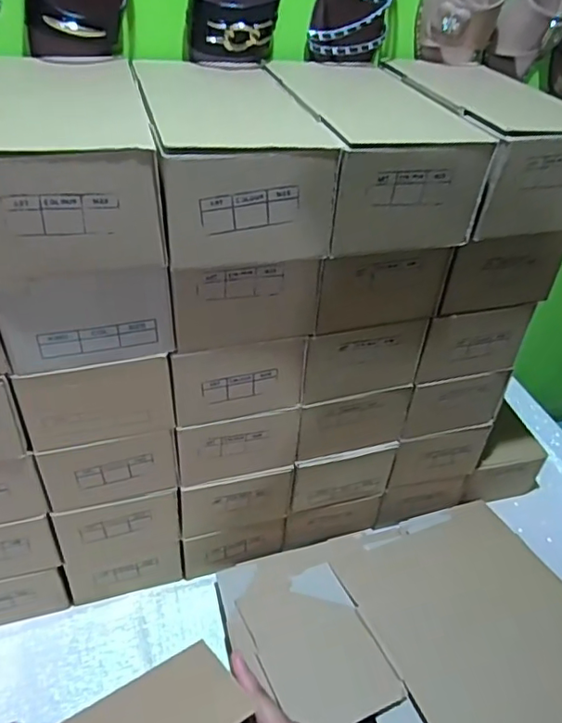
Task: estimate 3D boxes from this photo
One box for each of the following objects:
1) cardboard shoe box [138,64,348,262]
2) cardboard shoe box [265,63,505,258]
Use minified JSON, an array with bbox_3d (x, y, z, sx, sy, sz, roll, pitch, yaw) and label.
[{"bbox_3d":[-0.055,-0.202,0.551,0.140,0.101,0.259,-6,39,-14],"label":"cardboard shoe box"},{"bbox_3d":[0.082,-0.221,0.586,0.145,0.098,0.265,-7,39,-14],"label":"cardboard shoe box"}]

